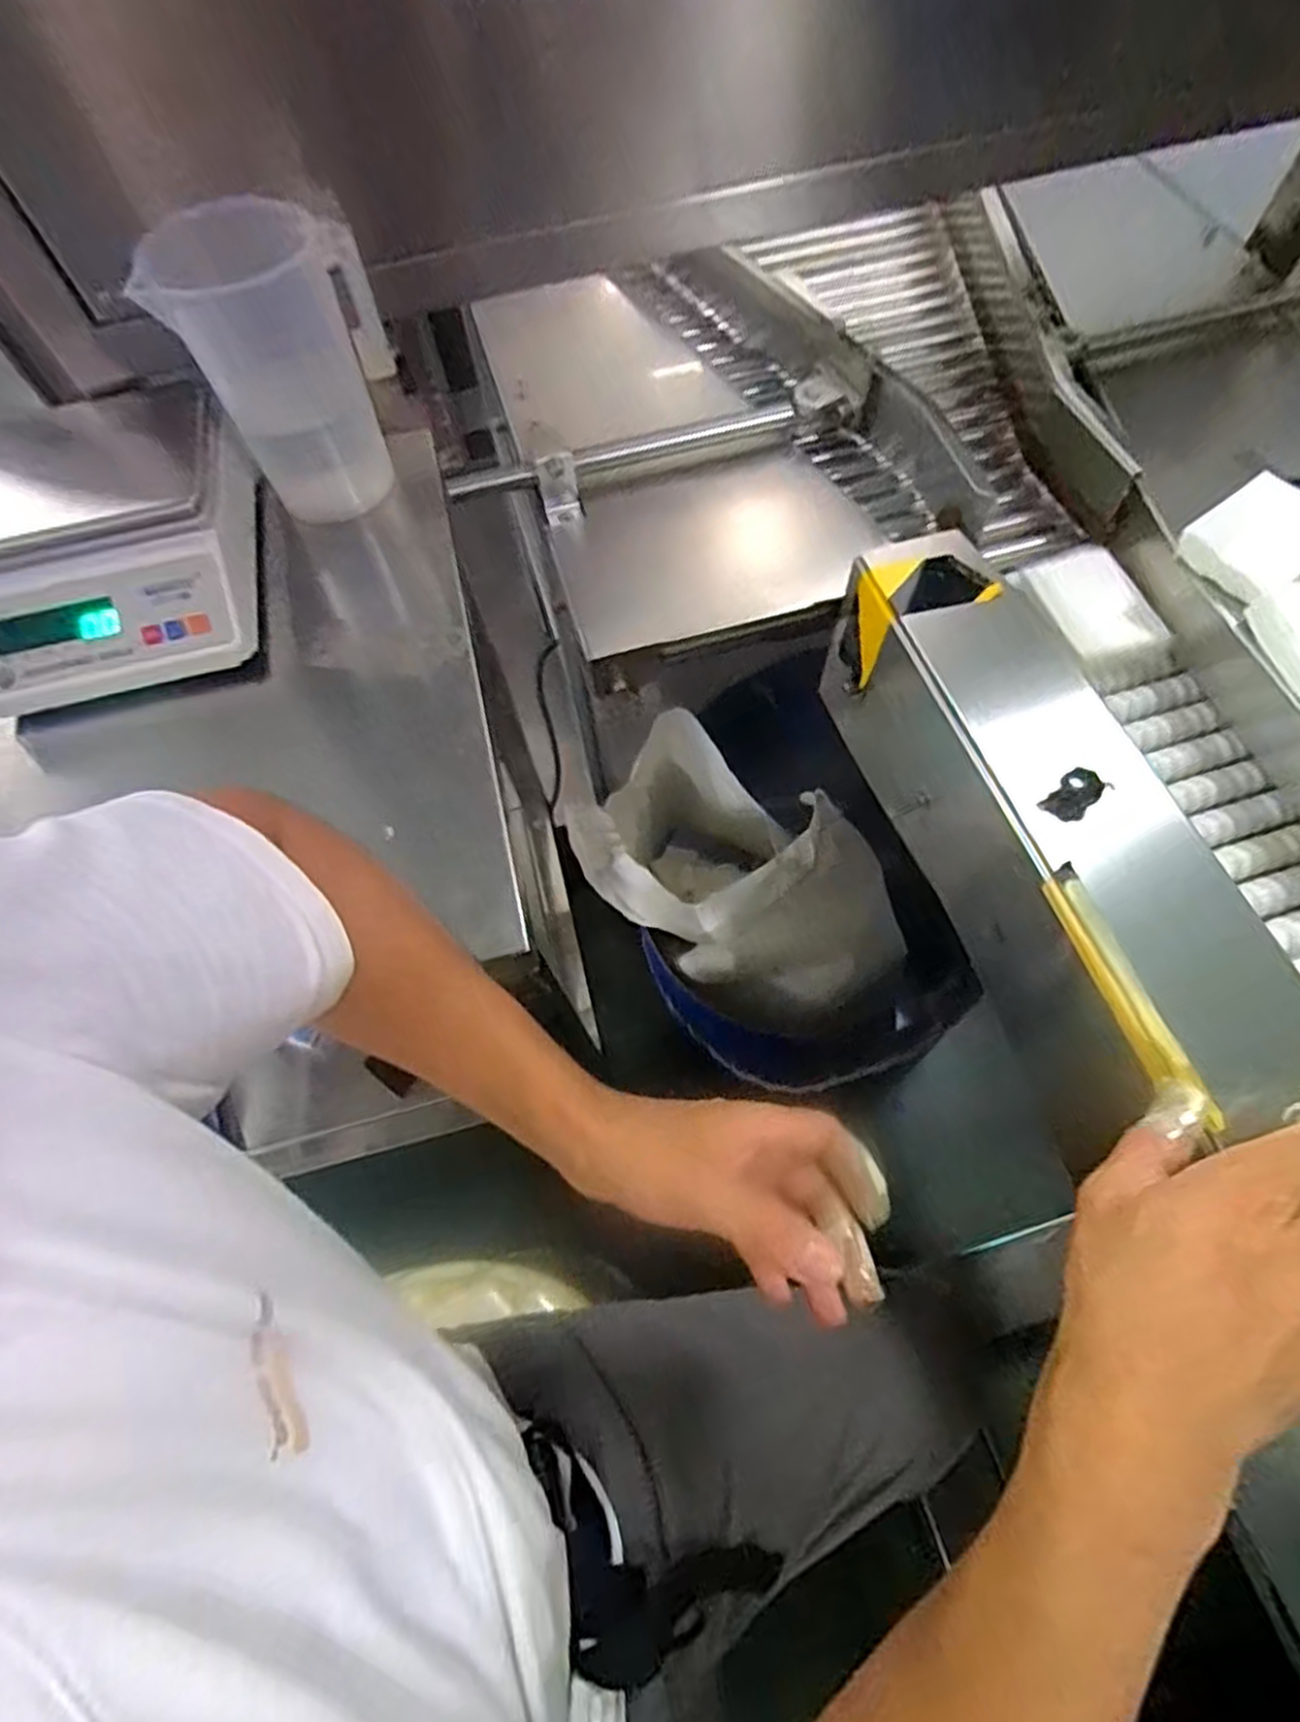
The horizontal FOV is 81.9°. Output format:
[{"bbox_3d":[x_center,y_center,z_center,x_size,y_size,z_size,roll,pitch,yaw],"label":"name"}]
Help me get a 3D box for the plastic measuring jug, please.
[{"bbox_3d":[-0.264,-0.370,0.563,0.122,0.186,0.136,-10,64,-1],"label":"plastic measuring jug"}]

